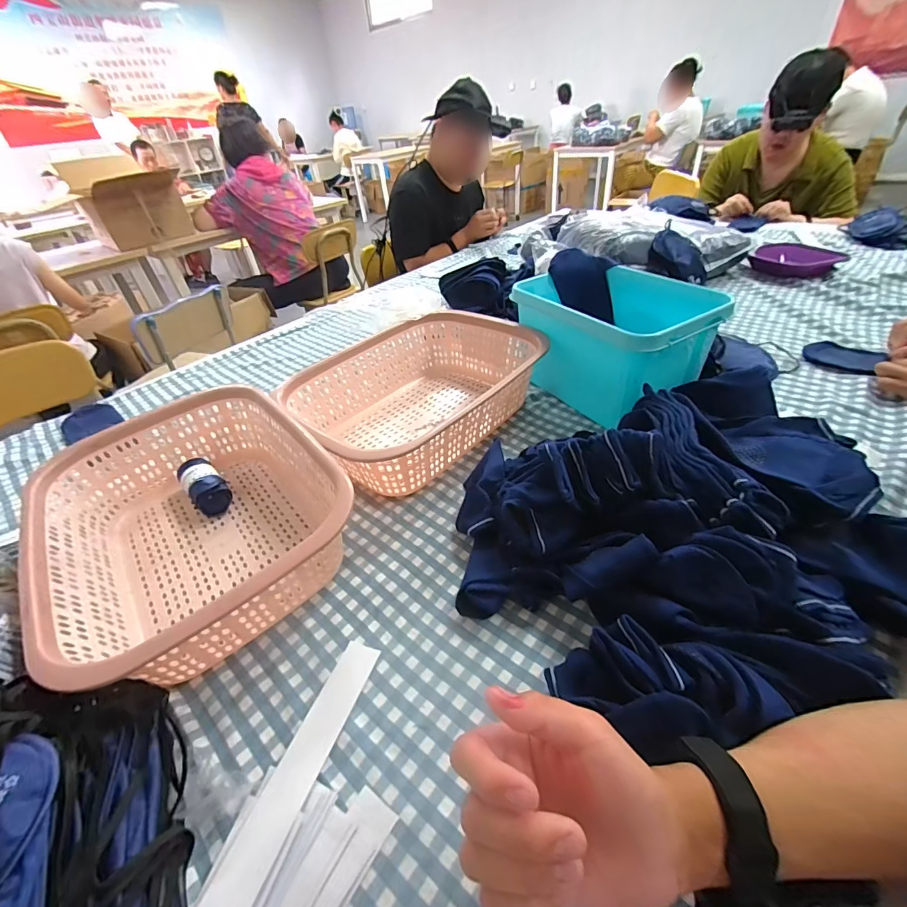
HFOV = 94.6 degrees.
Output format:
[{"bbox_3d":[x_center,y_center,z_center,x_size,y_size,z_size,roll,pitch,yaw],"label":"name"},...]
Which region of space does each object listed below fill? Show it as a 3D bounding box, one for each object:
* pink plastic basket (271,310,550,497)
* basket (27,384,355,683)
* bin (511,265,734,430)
[{"bbox_3d":[-0.051,-0.090,0.640,0.351,0.107,0.255,-35,49,-29],"label":"pink plastic basket"},{"bbox_3d":[-0.286,0.072,0.477,0.267,0.116,0.366,-32,47,-26],"label":"basket"},{"bbox_3d":[0.238,-0.176,0.656,0.182,0.162,0.271,-29,46,-24],"label":"bin"}]

